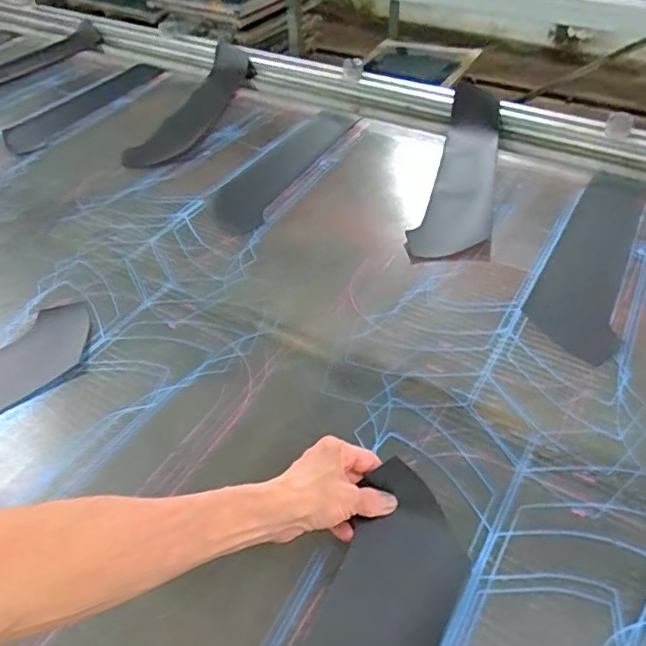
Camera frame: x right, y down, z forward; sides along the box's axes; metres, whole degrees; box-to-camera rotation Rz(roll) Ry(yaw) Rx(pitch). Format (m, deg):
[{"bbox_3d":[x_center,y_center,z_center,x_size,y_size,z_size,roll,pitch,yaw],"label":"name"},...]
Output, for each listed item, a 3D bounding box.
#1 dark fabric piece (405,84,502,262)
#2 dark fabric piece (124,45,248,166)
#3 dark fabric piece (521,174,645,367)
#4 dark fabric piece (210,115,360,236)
[{"bbox_3d":[0.235,-0.258,0.934,0.115,0.044,0.467,13,49,14],"label":"dark fabric piece"},{"bbox_3d":[-0.246,-0.425,1.141,0.107,0.056,0.423,12,49,13],"label":"dark fabric piece"},{"bbox_3d":[0.373,-0.095,0.805,0.110,0.006,0.388,21,51,20],"label":"dark fabric piece"},{"bbox_3d":[-0.073,-0.270,0.999,0.113,0.010,0.369,20,51,20],"label":"dark fabric piece"}]

